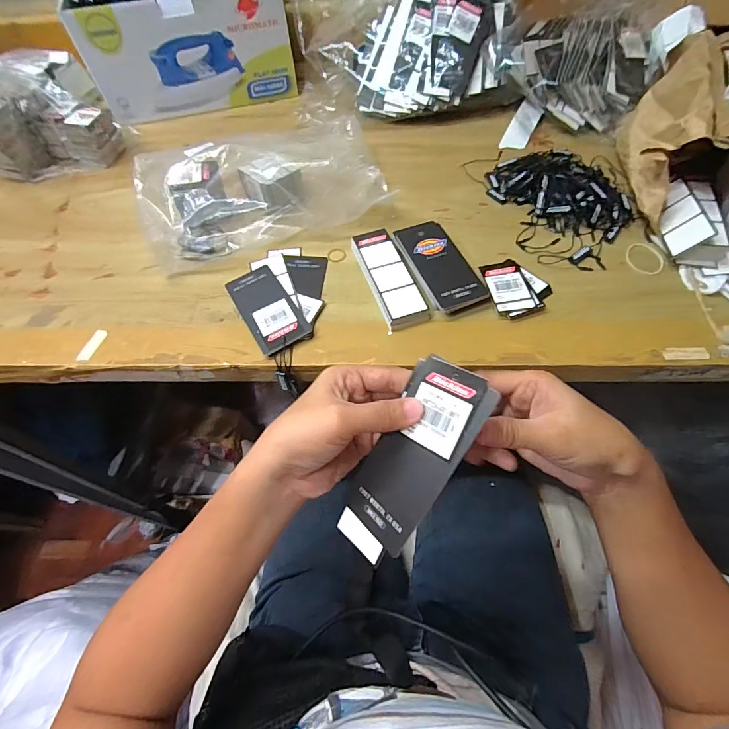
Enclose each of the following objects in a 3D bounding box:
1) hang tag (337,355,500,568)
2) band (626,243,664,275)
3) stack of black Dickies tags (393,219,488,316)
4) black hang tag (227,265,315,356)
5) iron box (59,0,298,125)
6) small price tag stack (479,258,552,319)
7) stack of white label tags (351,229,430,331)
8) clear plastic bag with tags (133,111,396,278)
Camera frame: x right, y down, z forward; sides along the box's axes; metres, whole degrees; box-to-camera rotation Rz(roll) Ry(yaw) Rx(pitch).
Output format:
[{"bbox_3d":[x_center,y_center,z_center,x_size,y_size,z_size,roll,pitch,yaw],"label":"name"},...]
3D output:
[{"bbox_3d":[0.026,0.056,0.230,0.050,0.004,0.123,32,98,36],"label":"hang tag"},{"bbox_3d":[0.284,-0.107,0.400,0.032,0.005,0.040,-1,60,2],"label":"band"},{"bbox_3d":[0.072,-0.101,0.393,0.053,0.010,0.115,-19,61,-8],"label":"stack of black Dickies tags"},{"bbox_3d":[-0.096,-0.057,0.384,0.048,0.004,0.109,-30,58,-12],"label":"black hang tag"},{"bbox_3d":[-0.250,-0.466,0.562,0.267,0.133,0.142,-19,61,-8],"label":"iron box"},{"bbox_3d":[0.146,-0.076,0.383,0.061,0.009,0.066,-18,61,-7],"label":"small price tag stack"},{"bbox_3d":[0.022,-0.088,0.392,0.042,0.014,0.122,-18,61,-8],"label":"stack of white label tags"},{"bbox_3d":[-0.104,-0.206,0.433,0.273,0.064,0.145,-19,61,-8],"label":"clear plastic bag with tags"}]

